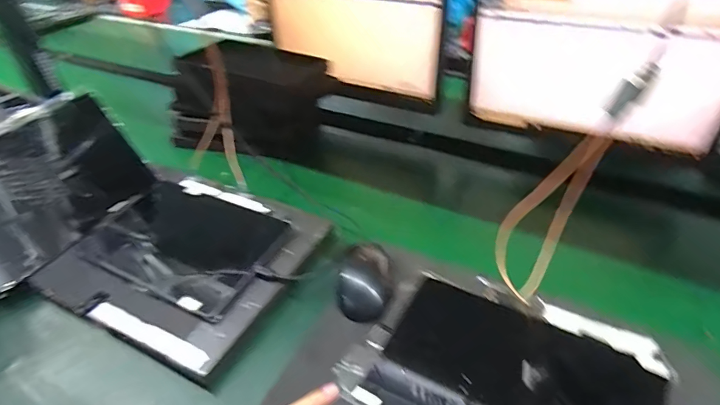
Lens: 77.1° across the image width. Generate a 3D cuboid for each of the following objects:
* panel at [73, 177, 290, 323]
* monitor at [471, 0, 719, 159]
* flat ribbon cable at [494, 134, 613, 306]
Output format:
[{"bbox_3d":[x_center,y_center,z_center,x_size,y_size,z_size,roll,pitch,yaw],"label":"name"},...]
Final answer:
[{"bbox_3d":[-0.237,0.043,0.617,0.253,0.020,0.187,17,40,23],"label":"panel"},{"bbox_3d":[0.337,-0.205,0.648,0.354,0.244,0.035,17,44,24],"label":"monitor"},{"bbox_3d":[0.212,0.012,0.508,0.058,0.196,0.063,-3,33,-36],"label":"flat ribbon cable"}]

